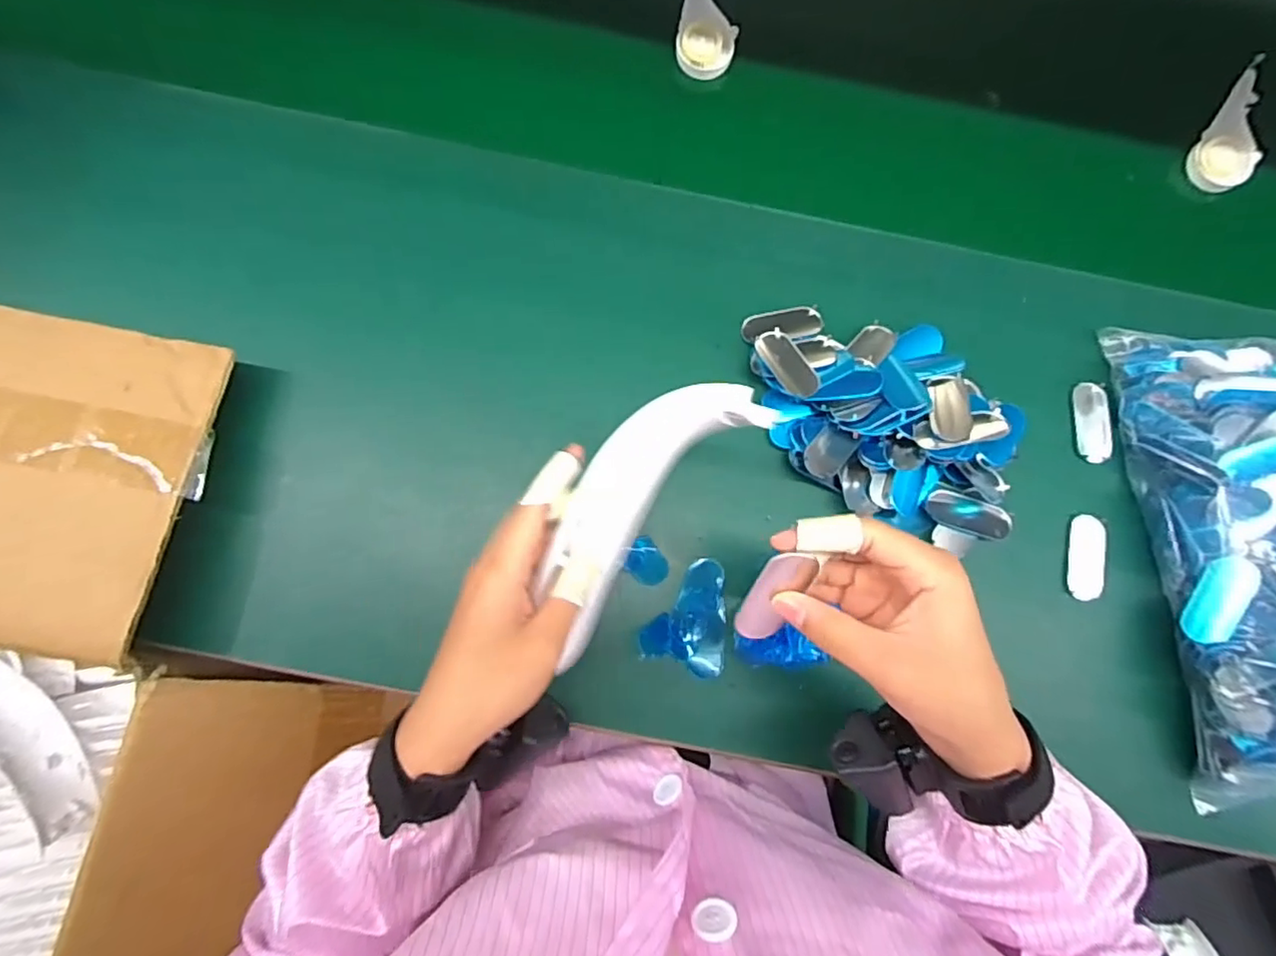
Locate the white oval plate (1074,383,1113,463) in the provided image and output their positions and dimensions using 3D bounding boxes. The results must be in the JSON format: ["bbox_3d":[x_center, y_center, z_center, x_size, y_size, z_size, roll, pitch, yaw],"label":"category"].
[{"bbox_3d":[0.331,-0.041,0.442,0.020,0.007,0.059,0,80,-2],"label":"white oval plate"}]

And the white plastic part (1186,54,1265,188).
[{"bbox_3d":[0.487,-0.282,0.490,0.044,0.027,0.106,31,81,3],"label":"white plastic part"}]

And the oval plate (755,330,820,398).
[{"bbox_3d":[0.102,-0.079,0.418,0.025,0.010,0.058,-27,67,-6],"label":"oval plate"}]

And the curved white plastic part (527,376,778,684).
[{"bbox_3d":[-0.004,0.018,0.331,0.063,0.030,0.172,35,103,4],"label":"curved white plastic part"}]

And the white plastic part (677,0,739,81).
[{"bbox_3d":[0.054,-0.373,0.485,0.045,0.015,0.091,-2,98,-3],"label":"white plastic part"}]

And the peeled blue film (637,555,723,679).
[{"bbox_3d":[0.037,0.090,0.402,0.054,0.008,0.071,18,80,1],"label":"peeled blue film"}]

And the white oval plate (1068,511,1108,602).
[{"bbox_3d":[0.316,0.056,0.423,0.027,0.004,0.059,11,80,0],"label":"white oval plate"}]

